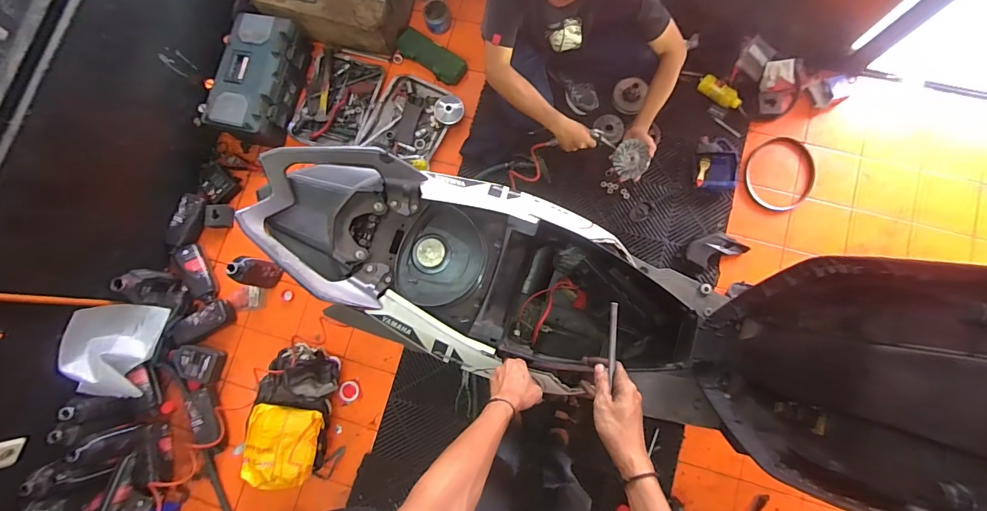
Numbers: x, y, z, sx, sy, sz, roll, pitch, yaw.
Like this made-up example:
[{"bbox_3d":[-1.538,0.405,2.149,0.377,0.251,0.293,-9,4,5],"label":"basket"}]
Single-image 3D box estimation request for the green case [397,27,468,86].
[{"bbox_3d":[-0.247,-0.783,1.636,0.287,0.052,0.108,34,84,8],"label":"green case"}]

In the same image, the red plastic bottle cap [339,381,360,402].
[{"bbox_3d":[-0.514,0.487,1.488,0.072,0.033,0.073,-1,81,3],"label":"red plastic bottle cap"}]

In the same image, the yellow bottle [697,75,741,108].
[{"bbox_3d":[0.829,-0.598,1.514,0.167,0.059,0.054,41,85,9],"label":"yellow bottle"}]

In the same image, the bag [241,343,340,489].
[{"bbox_3d":[-0.663,0.530,1.387,0.236,0.133,0.436,11,82,5],"label":"bag"}]

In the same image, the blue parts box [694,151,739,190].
[{"bbox_3d":[0.783,-0.307,1.471,0.136,0.049,0.166,10,82,5],"label":"blue parts box"}]

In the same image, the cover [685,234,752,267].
[{"bbox_3d":[0.768,-0.022,1.426,0.193,0.059,0.098,-11,80,15],"label":"cover"}]

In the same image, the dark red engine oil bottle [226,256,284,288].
[{"bbox_3d":[-0.824,0.056,1.448,0.064,0.224,0.103,14,82,6],"label":"dark red engine oil bottle"}]

